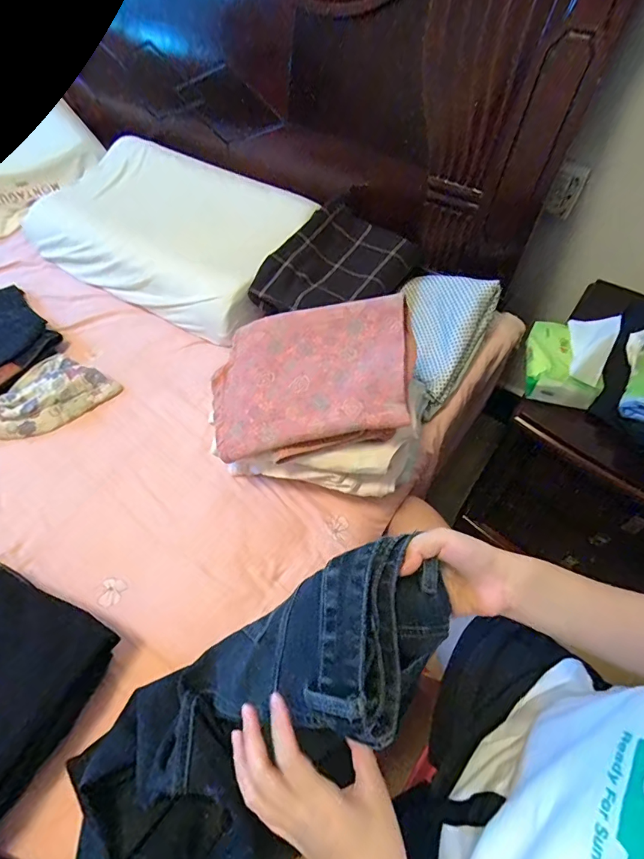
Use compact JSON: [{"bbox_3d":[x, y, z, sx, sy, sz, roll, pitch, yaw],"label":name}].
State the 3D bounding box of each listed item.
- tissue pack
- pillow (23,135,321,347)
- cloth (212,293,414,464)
[{"bbox_3d":[0.389,-0.120,0.701,0.101,0.102,0.132,11,58,8],"label":"tissue pack"},{"bbox_3d":[-0.328,-0.425,0.951,0.581,0.130,0.341,26,61,17],"label":"pillow"},{"bbox_3d":[-0.019,-0.067,0.605,0.276,0.039,0.205,-8,63,15],"label":"cloth"}]

